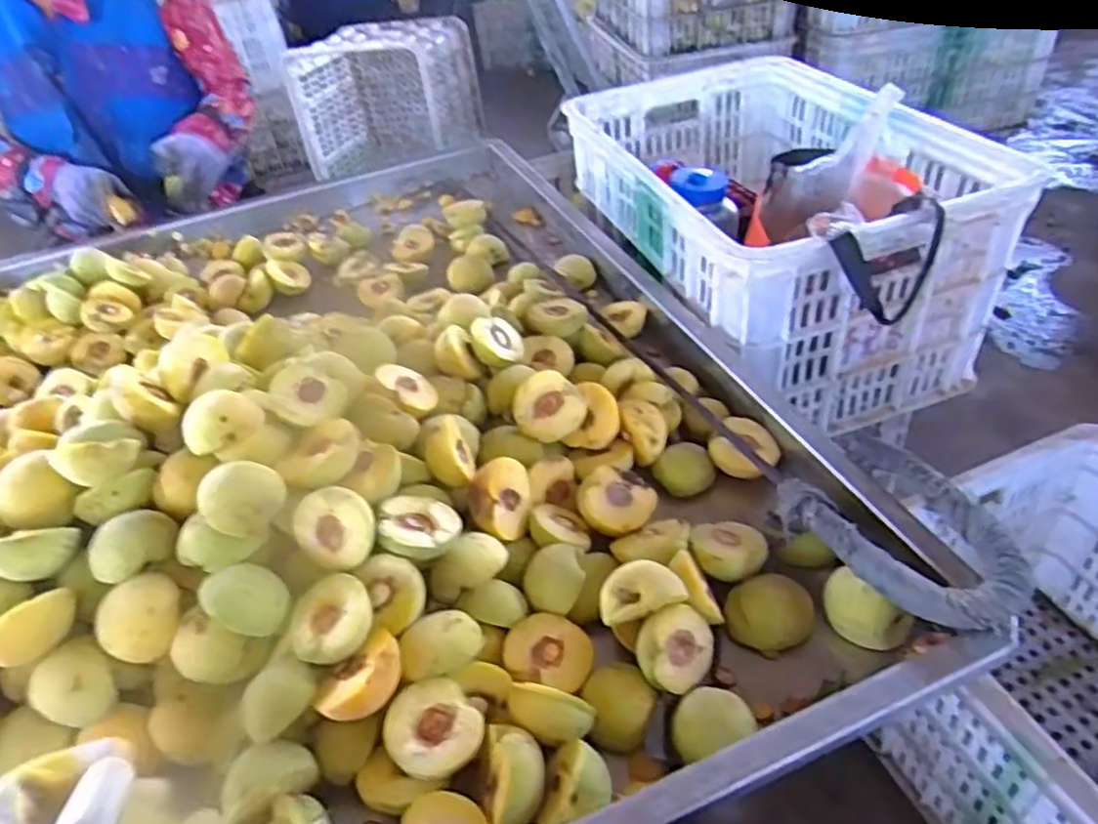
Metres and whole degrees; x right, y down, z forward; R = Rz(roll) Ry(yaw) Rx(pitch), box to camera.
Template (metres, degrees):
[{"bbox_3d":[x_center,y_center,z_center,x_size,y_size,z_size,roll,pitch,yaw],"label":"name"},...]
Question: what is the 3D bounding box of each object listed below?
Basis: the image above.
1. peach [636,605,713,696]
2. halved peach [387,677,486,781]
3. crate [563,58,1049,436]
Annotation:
[{"bbox_3d":[0.088,0.164,0.503,0.052,0.022,0.056,20,66,-29],"label":"peach"},{"bbox_3d":[-0.073,0.202,0.462,0.057,0.023,0.057,2,49,-3],"label":"halved peach"},{"bbox_3d":[0.279,-0.241,0.971,0.361,0.269,0.546,-15,40,-9],"label":"crate"}]

